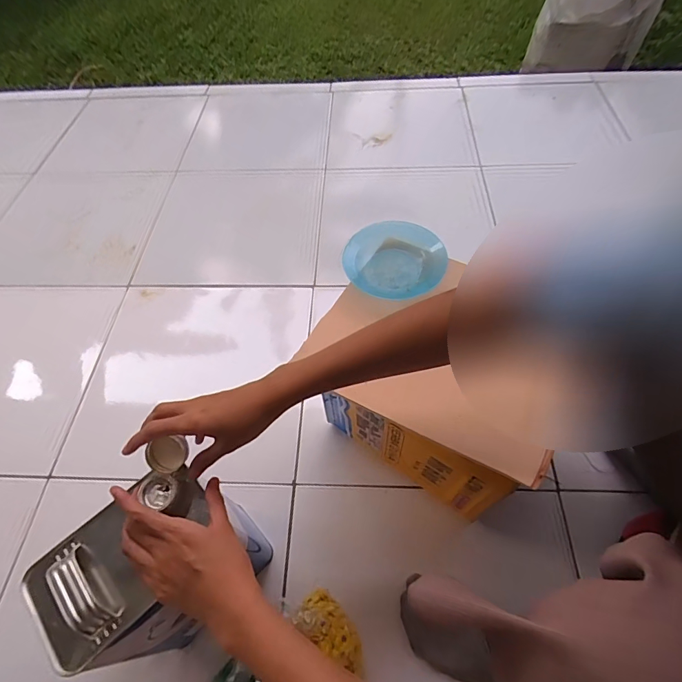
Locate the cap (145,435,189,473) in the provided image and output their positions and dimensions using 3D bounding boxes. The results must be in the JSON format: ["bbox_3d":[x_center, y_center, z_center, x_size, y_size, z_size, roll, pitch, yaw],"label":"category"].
[{"bbox_3d":[-0.177,0.114,0.417,0.038,0.015,0.036,-1,58,2],"label":"cap"}]

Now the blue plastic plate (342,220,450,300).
[{"bbox_3d":[0.070,-0.105,0.522,0.123,0.033,0.115,-1,58,2],"label":"blue plastic plate"}]

